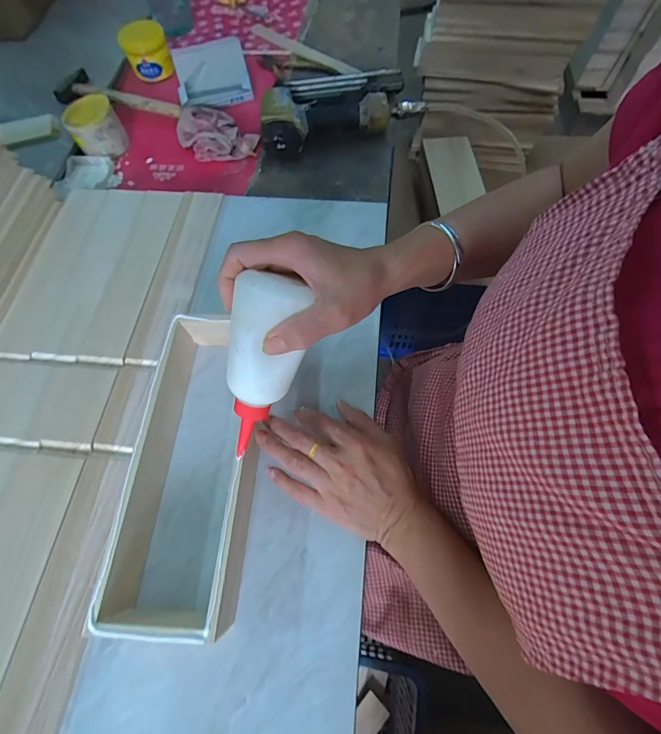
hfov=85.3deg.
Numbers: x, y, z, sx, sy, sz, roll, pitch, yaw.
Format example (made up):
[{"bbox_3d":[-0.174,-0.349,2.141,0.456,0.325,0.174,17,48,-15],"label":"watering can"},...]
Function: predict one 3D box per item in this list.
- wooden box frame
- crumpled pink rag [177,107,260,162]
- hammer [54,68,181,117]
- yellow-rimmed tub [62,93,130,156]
[{"bbox_3d":[-0.134,0.086,0.347,0.112,0.055,0.278,2,67,2],"label":"wooden box frame"},{"bbox_3d":[-0.195,-0.385,0.589,0.136,0.033,0.086,41,73,17],"label":"crumpled pink rag"},{"bbox_3d":[-0.383,-0.478,0.637,0.263,0.035,0.063,19,68,10],"label":"hammer"},{"bbox_3d":[-0.389,-0.397,0.596,0.080,0.056,0.077,-1,67,1],"label":"yellow-rimmed tub"}]

